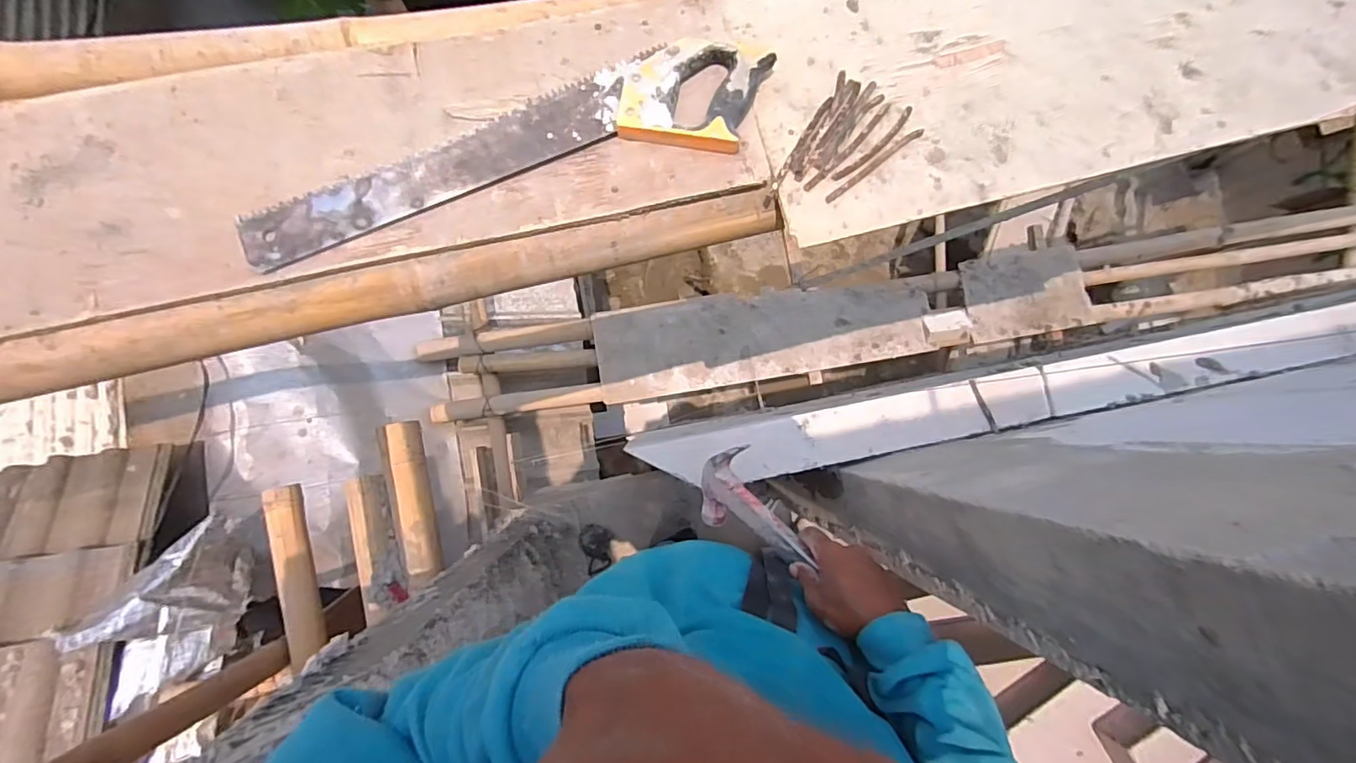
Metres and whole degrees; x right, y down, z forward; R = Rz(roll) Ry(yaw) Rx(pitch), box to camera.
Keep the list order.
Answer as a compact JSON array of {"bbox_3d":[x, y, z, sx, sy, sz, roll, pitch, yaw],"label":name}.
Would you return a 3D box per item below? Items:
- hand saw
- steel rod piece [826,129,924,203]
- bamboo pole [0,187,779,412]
[{"bbox_3d":[-0.157,-0.231,0.557,0.516,0.023,0.115,-16,87,-4],"label":"hand saw"},{"bbox_3d":[0.201,-0.222,0.588,0.125,0.004,0.009,-37,89,-5],"label":"steel rod piece"},{"bbox_3d":[-0.426,-0.057,0.553,1.096,0.082,0.059,-14,87,-4],"label":"bamboo pole"}]

